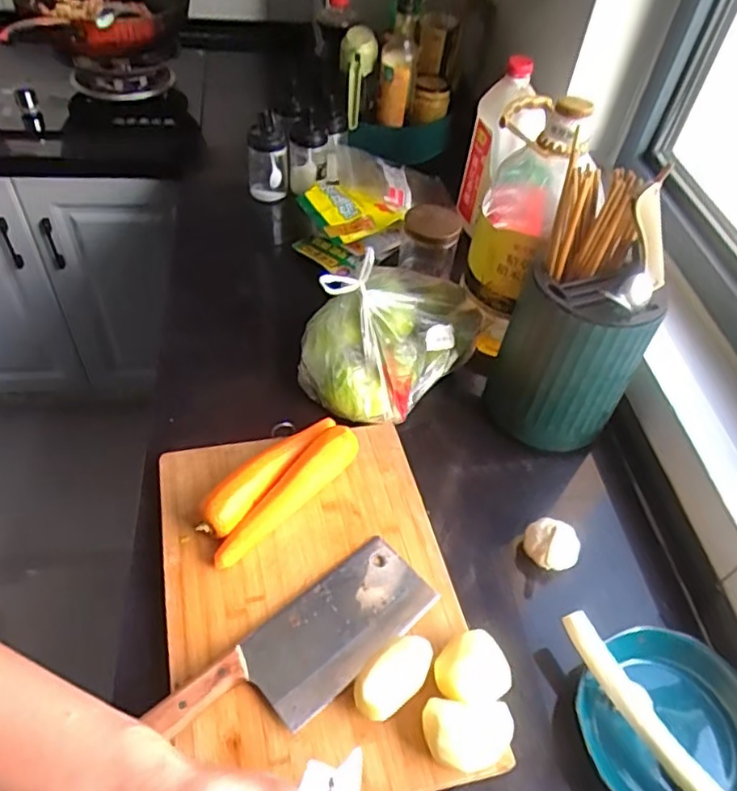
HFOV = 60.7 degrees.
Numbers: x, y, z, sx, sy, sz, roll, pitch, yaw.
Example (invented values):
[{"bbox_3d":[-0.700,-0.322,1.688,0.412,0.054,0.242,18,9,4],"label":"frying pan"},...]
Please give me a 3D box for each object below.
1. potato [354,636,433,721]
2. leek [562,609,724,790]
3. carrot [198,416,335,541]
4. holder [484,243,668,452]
[{"bbox_3d":[0.022,0.238,0.533,0.076,0.038,0.040,-33,59,-29],"label":"potato"},{"bbox_3d":[0.258,0.294,0.517,0.031,0.028,0.260,-23,54,-23],"label":"leek"},{"bbox_3d":[-0.106,0.074,0.659,0.043,0.040,0.186,28,52,19],"label":"carrot"},{"bbox_3d":[0.225,-0.040,0.707,0.115,0.195,0.118,-13,51,-16],"label":"holder"}]

